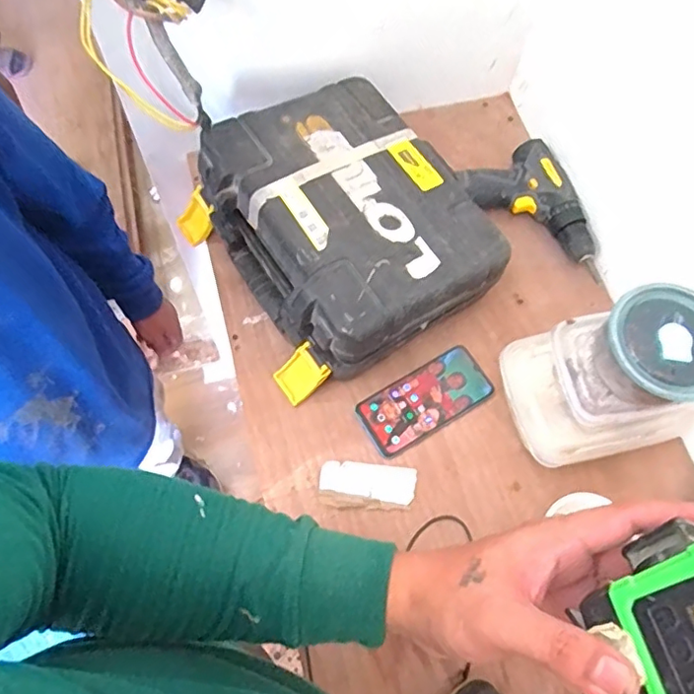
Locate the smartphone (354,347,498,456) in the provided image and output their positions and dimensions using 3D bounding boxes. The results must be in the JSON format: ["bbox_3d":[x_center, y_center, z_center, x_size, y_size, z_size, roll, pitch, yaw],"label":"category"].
[{"bbox_3d":[0.094,0.063,0.692,0.161,0.006,0.076,-29,72,-14],"label":"smartphone"}]

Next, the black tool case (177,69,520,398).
[{"bbox_3d":[-0.009,-0.141,0.701,0.288,0.137,0.311,-29,72,-14],"label":"black tool case"}]

